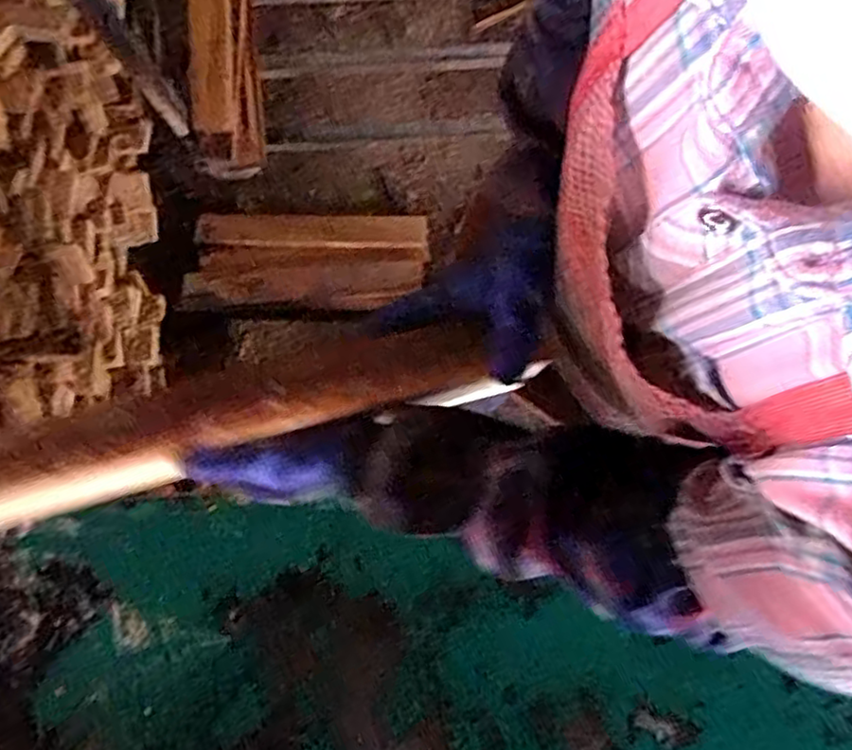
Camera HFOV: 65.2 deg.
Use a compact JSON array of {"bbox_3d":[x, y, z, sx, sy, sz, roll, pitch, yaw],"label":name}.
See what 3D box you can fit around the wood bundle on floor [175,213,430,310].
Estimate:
[{"bbox_3d":[-0.267,-0.261,1.491,0.534,0.069,0.228,-1,84,-2],"label":"wood bundle on floor"}]

